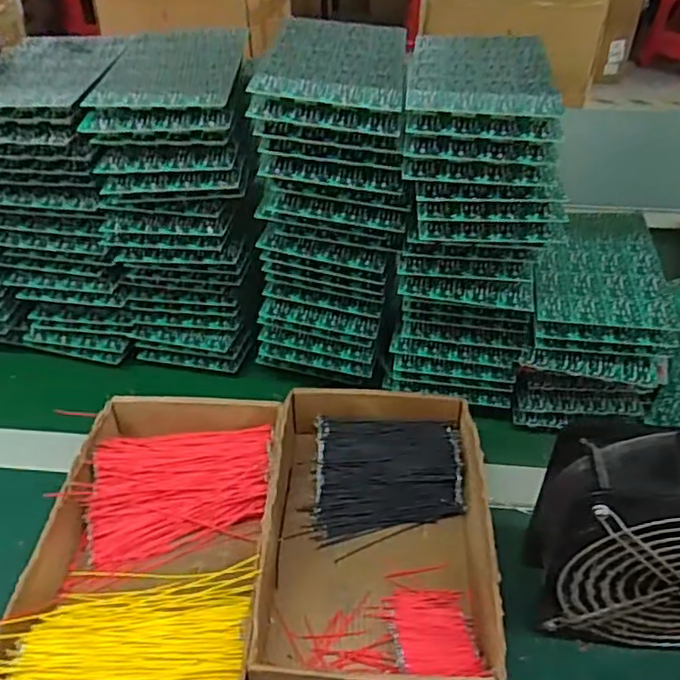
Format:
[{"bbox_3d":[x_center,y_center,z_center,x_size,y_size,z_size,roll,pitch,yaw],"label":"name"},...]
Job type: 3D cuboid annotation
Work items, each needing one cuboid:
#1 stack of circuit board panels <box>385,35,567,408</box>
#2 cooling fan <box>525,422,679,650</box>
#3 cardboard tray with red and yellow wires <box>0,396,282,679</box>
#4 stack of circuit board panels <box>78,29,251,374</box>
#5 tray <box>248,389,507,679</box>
[{"bbox_3d":[0.111,-0.103,0.568,0.127,0.253,0.191,3,41,2],"label":"stack of circuit board panels"},{"bbox_3d":[0.202,0.123,0.392,0.157,0.149,0.061,3,41,1],"label":"cooling fan"},{"bbox_3d":[-0.126,0.135,0.452,0.156,0.041,0.238,2,41,1],"label":"cardboard tray with red and yellow wires"},{"bbox_3d":[-0.145,-0.124,0.607,0.128,0.252,0.178,-3,41,-6],"label":"stack of circuit board panels"},{"bbox_3d":[0.027,0.132,0.464,0.154,0.044,0.250,3,41,1],"label":"tray"}]

